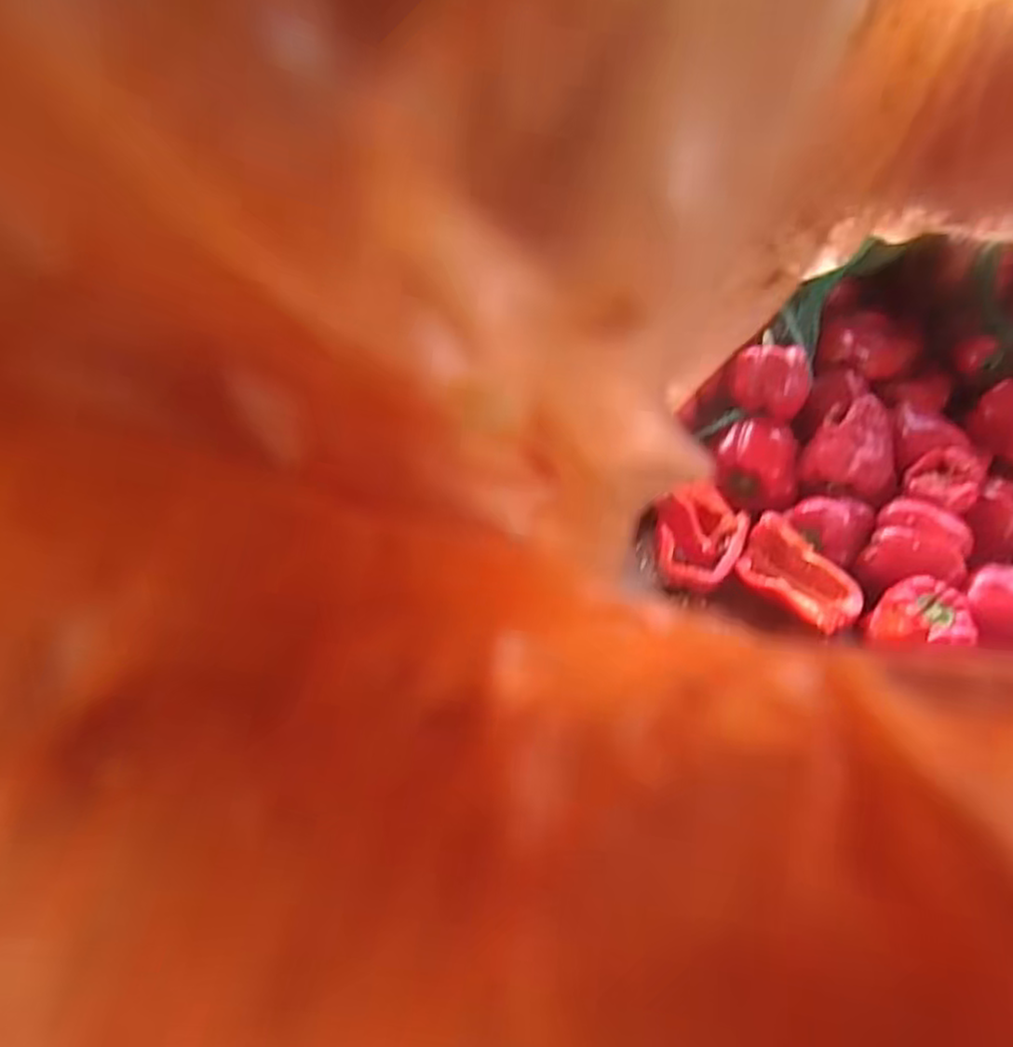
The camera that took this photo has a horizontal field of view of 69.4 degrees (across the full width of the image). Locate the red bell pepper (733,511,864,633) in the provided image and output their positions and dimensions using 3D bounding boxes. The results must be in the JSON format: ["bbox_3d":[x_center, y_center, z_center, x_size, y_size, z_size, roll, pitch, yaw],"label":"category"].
[{"bbox_3d":[0.262,0.050,0.656,0.111,0.039,0.078,30,46,23],"label":"red bell pepper"}]

